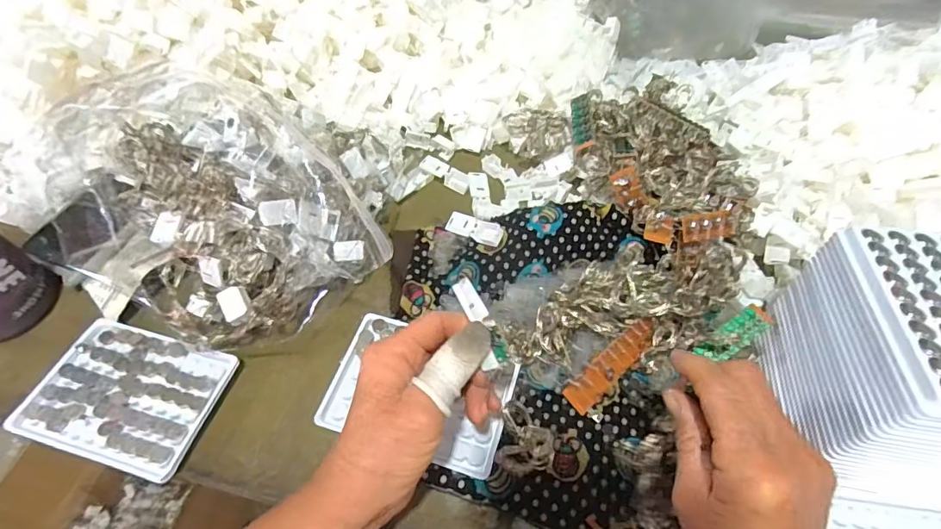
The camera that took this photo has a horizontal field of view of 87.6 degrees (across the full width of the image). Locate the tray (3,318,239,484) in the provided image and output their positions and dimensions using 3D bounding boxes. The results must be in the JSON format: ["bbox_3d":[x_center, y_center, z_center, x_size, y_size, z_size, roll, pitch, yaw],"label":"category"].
[{"bbox_3d":[-0.253,0.097,0.365,0.128,0.014,0.093,13,54,9],"label":"tray"}]

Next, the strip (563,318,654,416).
[{"bbox_3d":[0.110,0.075,0.376,0.093,0.005,0.024,-38,88,-22],"label":"strip"}]

